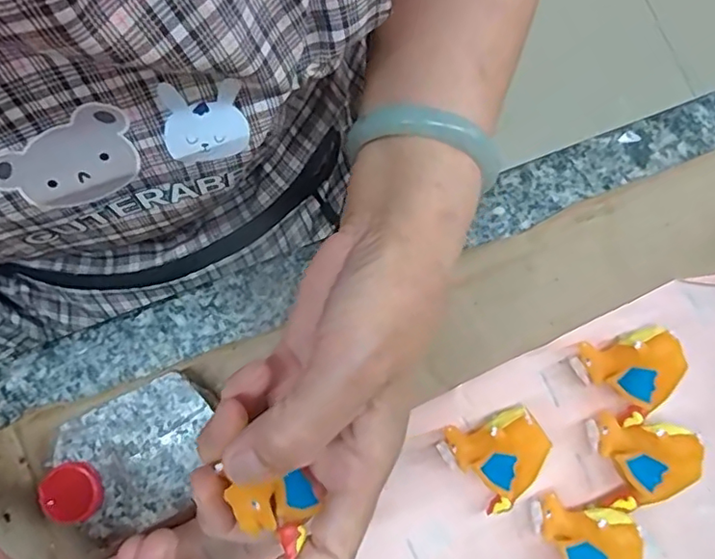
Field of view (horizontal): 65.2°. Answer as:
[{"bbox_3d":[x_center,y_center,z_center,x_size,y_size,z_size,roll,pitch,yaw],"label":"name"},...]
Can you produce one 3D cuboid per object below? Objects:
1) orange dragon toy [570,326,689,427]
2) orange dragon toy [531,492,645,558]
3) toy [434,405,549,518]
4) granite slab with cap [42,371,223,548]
[{"bbox_3d":[0.128,0.041,0.262,0.036,0.031,0.040,-41,84,-6],"label":"orange dragon toy"},{"bbox_3d":[0.104,0.118,0.253,0.044,0.035,0.044,-11,82,-2],"label":"orange dragon toy"},{"bbox_3d":[0.063,0.078,0.257,0.040,0.030,0.040,-43,84,-6],"label":"toy"},{"bbox_3d":[-0.101,0.085,0.263,0.080,0.027,0.060,-26,78,-4],"label":"granite slab with cap"}]

